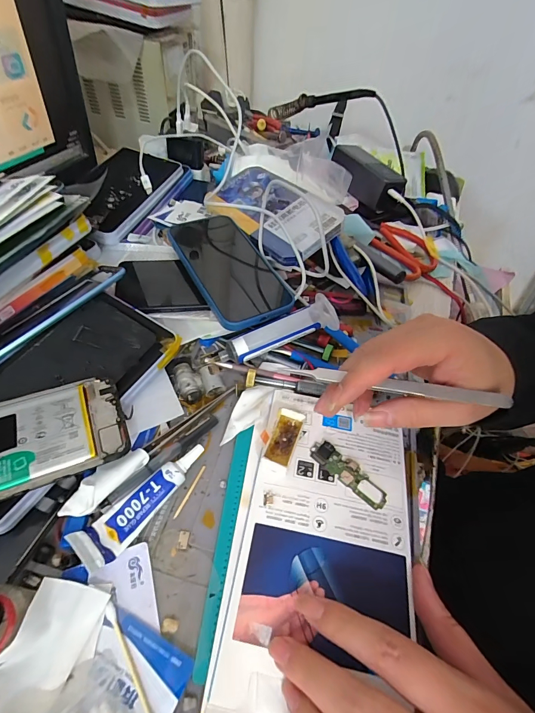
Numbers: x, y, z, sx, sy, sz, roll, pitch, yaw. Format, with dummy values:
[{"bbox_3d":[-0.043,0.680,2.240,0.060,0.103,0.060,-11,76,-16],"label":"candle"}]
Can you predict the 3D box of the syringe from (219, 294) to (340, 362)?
[{"bbox_3d":[0.011,-0.023,0.332,0.113,0.042,0.030,-16,54,-18],"label":"syringe"}]

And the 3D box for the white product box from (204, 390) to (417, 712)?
[{"bbox_3d":[0.039,0.130,0.228,0.117,0.019,0.236,10,50,3],"label":"white product box"}]

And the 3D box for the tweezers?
[{"bbox_3d":[0.083,0.019,0.236,0.145,0.007,0.009,8,49,14],"label":"tweezers"}]

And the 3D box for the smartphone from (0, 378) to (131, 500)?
[{"bbox_3d":[-0.181,0.061,0.224,0.158,0.005,0.074,-16,53,-23],"label":"smartphone"}]

